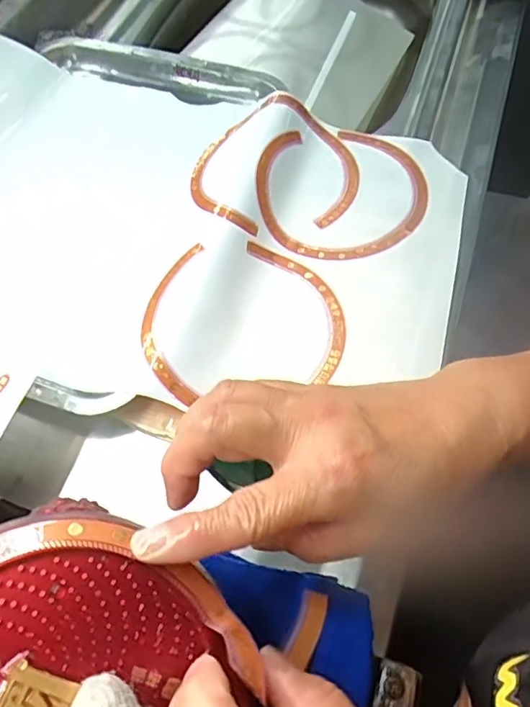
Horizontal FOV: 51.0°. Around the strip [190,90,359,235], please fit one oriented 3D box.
[{"bbox_3d":[0.009,-0.153,0.461,0.134,0.037,0.152,20,63,9],"label":"strip"}]

